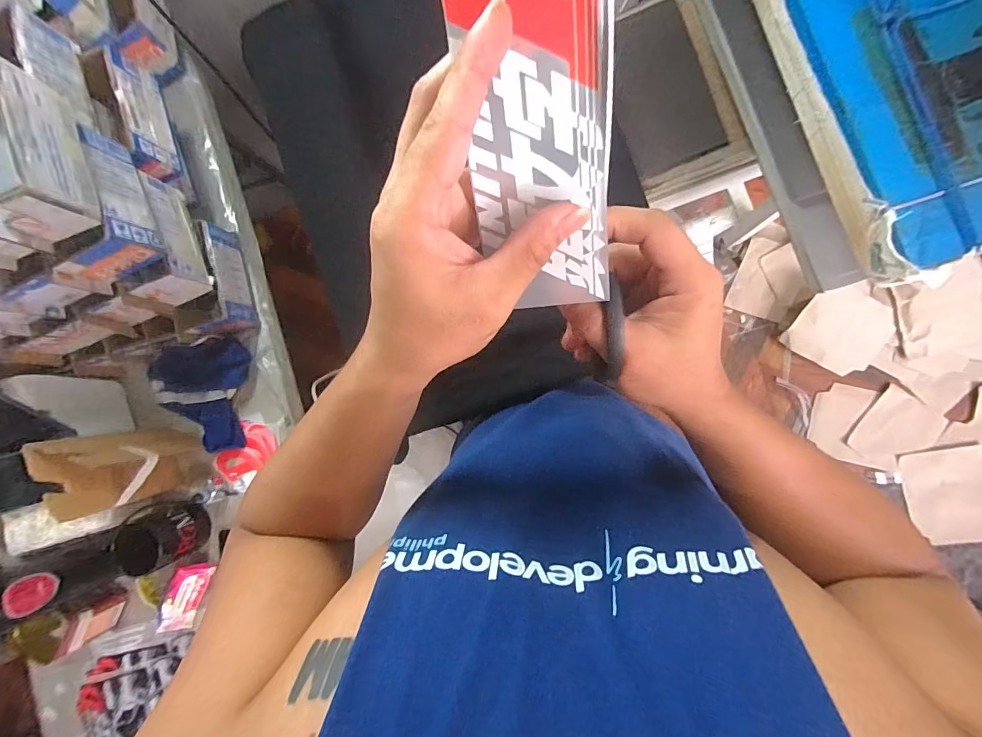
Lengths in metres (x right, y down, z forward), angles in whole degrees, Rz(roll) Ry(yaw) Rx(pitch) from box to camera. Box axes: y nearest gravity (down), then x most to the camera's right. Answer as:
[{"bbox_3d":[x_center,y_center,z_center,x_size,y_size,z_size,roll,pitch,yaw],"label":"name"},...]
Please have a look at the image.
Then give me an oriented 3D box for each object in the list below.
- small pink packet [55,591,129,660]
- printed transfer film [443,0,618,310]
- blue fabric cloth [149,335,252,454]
[{"bbox_3d":[-0.628,0.402,0.688,0.013,0.082,0.077,28,92,8],"label":"small pink packet"},{"bbox_3d":[0.020,-0.102,0.181,0.061,0.009,0.160,-6,120,7],"label":"printed transfer film"},{"bbox_3d":[-0.466,0.042,0.687,0.167,0.049,0.177,-3,88,8],"label":"blue fabric cloth"}]

